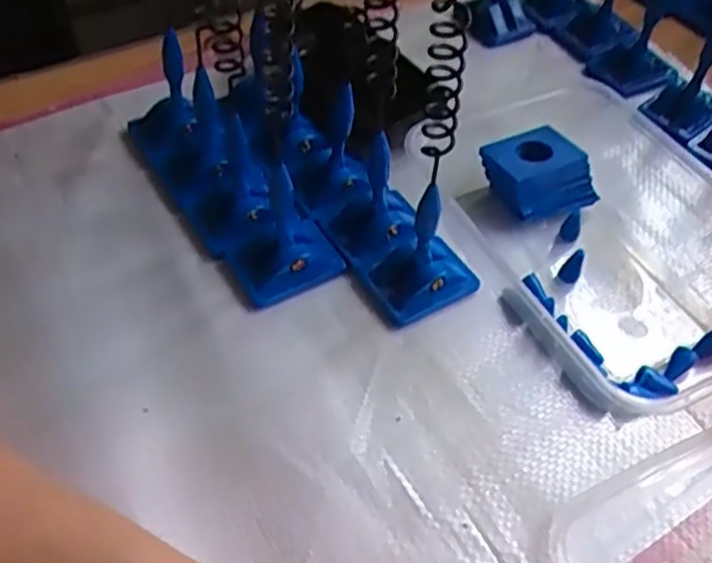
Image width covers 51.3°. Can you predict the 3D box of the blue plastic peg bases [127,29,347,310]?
[{"bbox_3d":[-0.066,-0.053,0.347,0.046,0.042,0.146,-29,56,-25],"label":"blue plastic peg bases"}]

